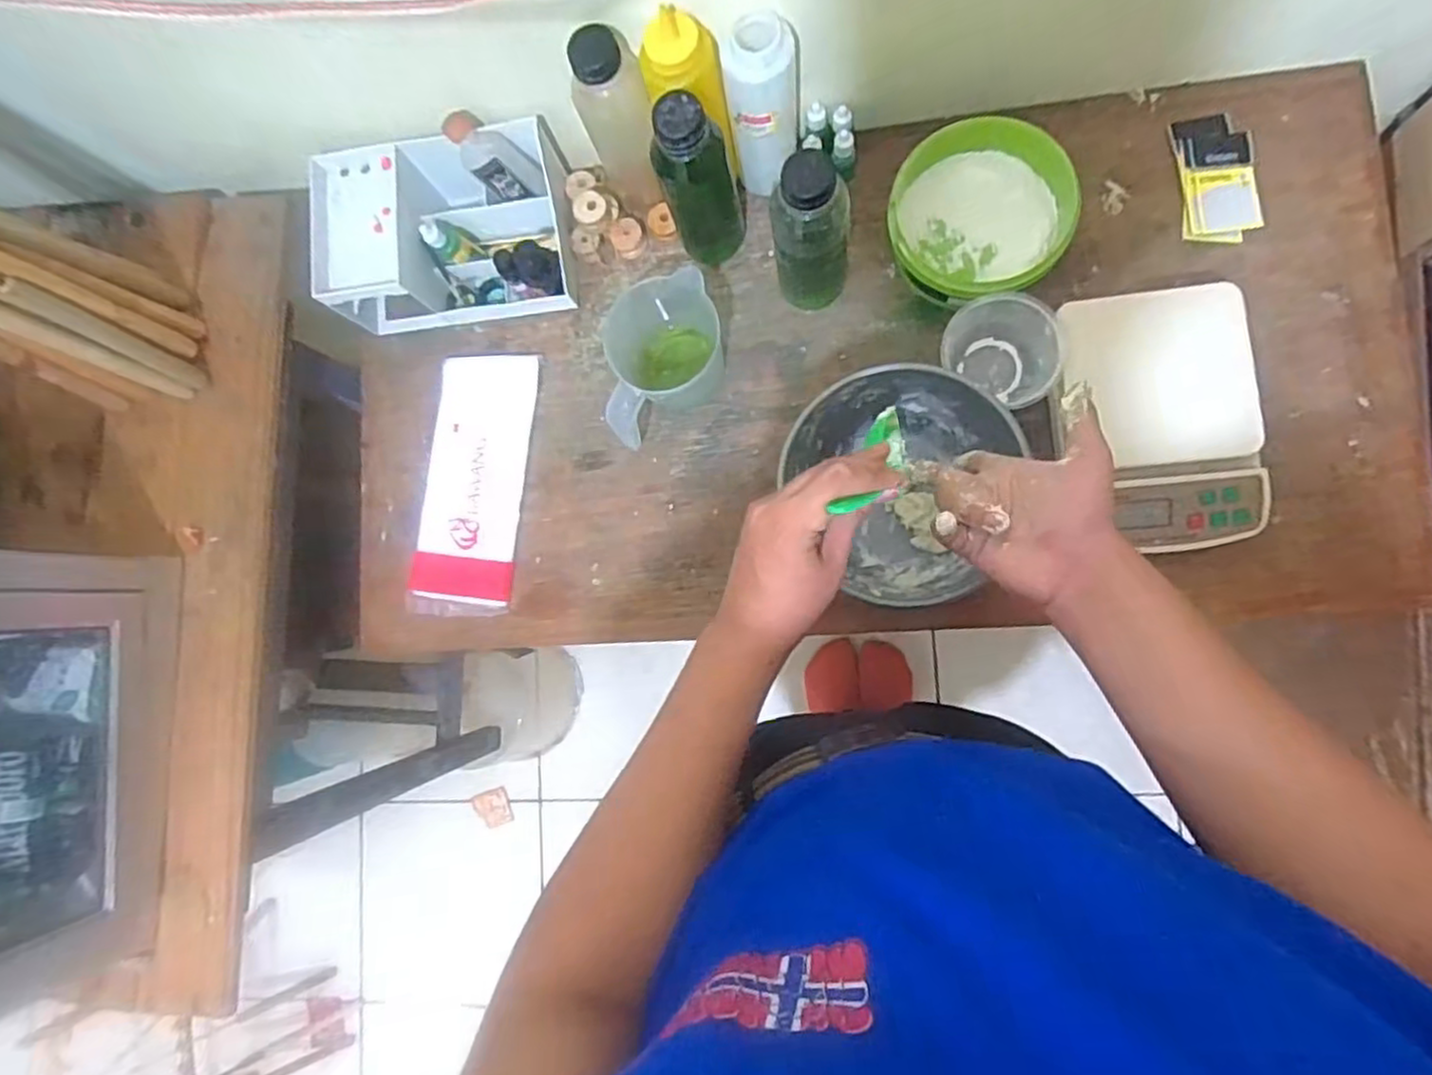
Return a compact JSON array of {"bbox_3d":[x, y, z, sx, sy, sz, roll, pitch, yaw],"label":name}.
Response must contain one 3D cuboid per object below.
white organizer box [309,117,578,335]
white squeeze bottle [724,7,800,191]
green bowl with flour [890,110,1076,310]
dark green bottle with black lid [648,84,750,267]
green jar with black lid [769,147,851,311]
[{"bbox_3d":[-0.269,-0.309,0.725,0.232,0.086,0.154,-5,84,8],"label":"white organizer box"},{"bbox_3d":[0.043,-0.377,0.637,0.059,0.158,0.064,-3,84,8],"label":"white squeeze bottle"},{"bbox_3d":[0.238,-0.295,0.659,0.157,0.063,0.149,-10,83,7],"label":"green bowl with flour"},{"bbox_3d":[-0.013,-0.313,0.641,0.065,0.190,0.057,-15,83,7],"label":"dark green bottle with black lid"},{"bbox_3d":[0.082,-0.254,0.624,0.062,0.185,0.057,-1,85,8],"label":"green jar with black lid"}]

